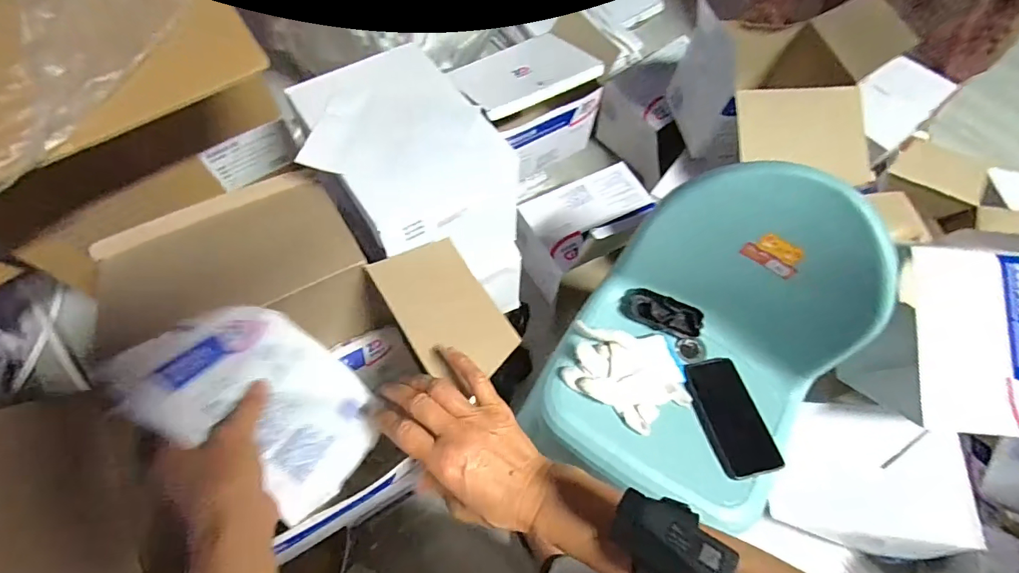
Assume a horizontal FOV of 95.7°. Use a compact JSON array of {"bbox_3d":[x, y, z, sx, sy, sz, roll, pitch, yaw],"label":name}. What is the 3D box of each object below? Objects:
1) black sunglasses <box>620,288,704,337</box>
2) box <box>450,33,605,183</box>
[{"bbox_3d":[0.232,0.039,0.703,0.120,0.023,0.049,22,65,8],"label":"black sunglasses"},{"bbox_3d":[0.027,-0.366,0.938,0.254,0.193,0.188,-29,68,-15],"label":"box"}]

